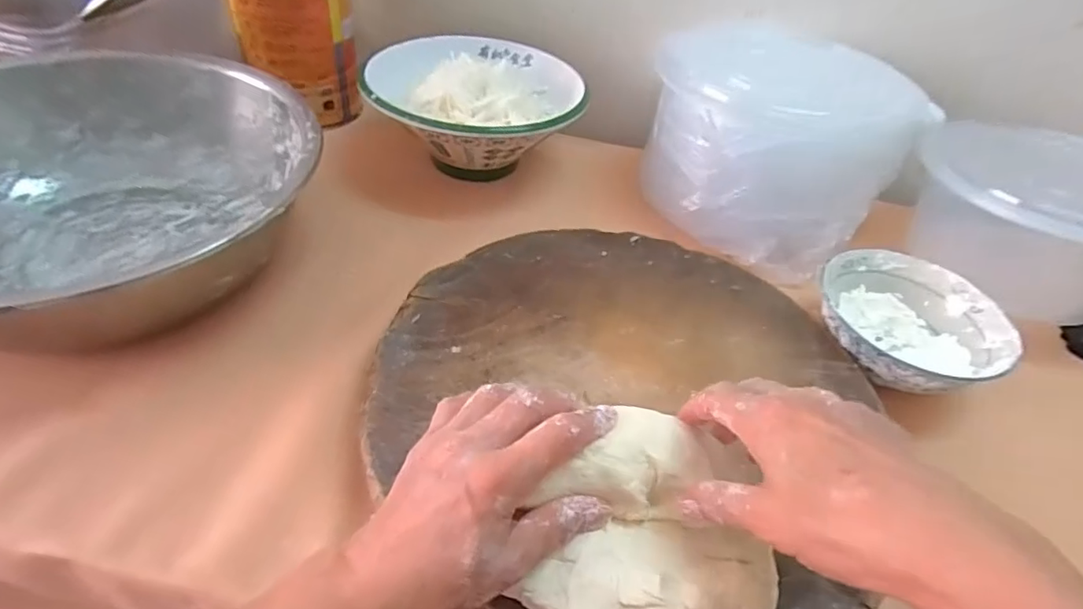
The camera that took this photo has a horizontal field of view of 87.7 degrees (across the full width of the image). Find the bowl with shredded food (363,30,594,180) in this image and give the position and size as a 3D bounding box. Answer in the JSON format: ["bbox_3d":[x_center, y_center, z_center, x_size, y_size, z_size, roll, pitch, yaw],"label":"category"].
[{"bbox_3d":[-0.073,-0.216,0.617,0.216,0.095,0.203,5,44,-4],"label":"bowl with shredded food"}]

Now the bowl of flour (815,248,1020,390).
[{"bbox_3d":[0.300,0.014,0.473,0.143,0.051,0.141,-7,46,-16],"label":"bowl of flour"}]

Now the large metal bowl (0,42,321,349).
[{"bbox_3d":[-0.348,-0.105,0.469,0.312,0.147,0.312,2,51,-2],"label":"large metal bowl"}]

